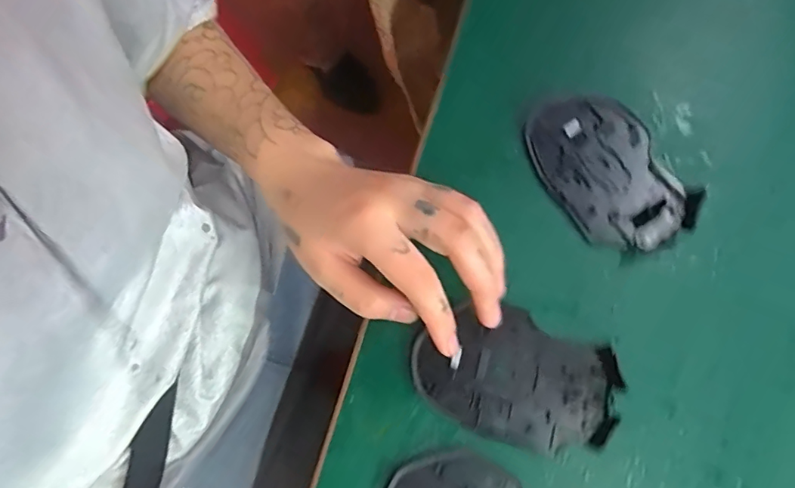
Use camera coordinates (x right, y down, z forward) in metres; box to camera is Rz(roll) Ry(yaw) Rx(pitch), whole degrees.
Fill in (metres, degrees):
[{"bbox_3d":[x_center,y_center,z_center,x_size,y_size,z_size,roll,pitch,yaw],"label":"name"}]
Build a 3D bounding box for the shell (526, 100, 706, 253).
[{"bbox_3d":[0.132,-0.046,0.326,0.071,0.012,0.109,-27,77,-4],"label":"shell"}]

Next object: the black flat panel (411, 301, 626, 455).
[{"bbox_3d":[0.067,0.078,0.300,0.114,0.012,0.070,21,77,4],"label":"black flat panel"}]

